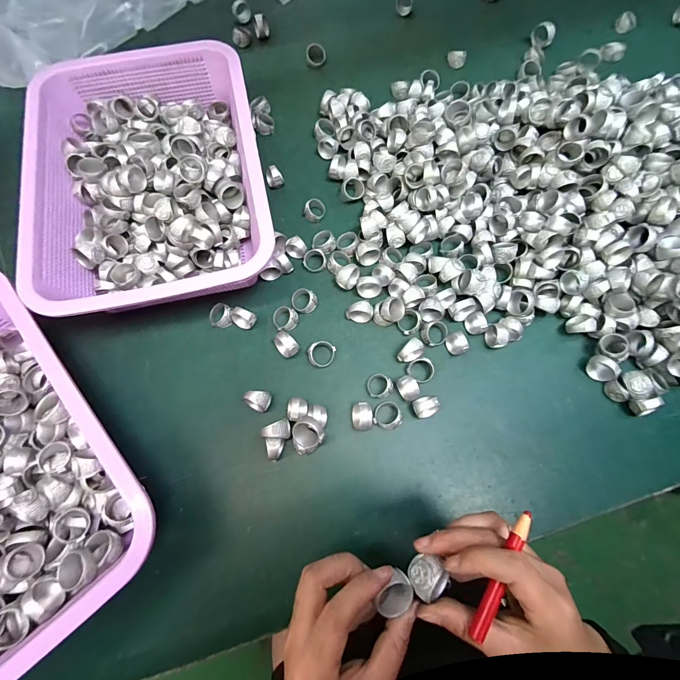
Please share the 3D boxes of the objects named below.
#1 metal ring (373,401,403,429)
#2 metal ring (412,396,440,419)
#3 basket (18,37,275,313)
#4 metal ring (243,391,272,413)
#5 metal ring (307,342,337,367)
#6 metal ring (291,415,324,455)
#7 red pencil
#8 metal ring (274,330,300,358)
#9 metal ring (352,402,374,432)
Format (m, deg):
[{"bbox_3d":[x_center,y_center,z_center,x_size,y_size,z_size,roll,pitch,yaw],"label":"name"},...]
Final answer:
[{"bbox_3d":[0.046,0.074,0.348,0.026,0.017,0.027,0,73,-1],"label":"metal ring"},{"bbox_3d":[0.082,0.065,0.350,0.024,0.020,0.019,-11,73,-4],"label":"metal ring"},{"bbox_3d":[-0.196,-0.172,0.391,0.221,0.075,0.297,-12,73,-4],"label":"basket"},{"bbox_3d":[-0.078,0.057,0.348,0.023,0.023,0.019,25,74,7],"label":"metal ring"},{"bbox_3d":[-0.019,0.014,0.369,0.026,0.013,0.026,0,73,-1],"label":"metal ring"},{"bbox_3d":[-0.031,0.088,0.335,0.031,0.029,0.029,0,73,-1],"label":"metal ring"},{"bbox_3d":[0.092,0.132,0.206,0.007,0.008,0.073,29,82,6],"label":"red pencil"},{"bbox_3d":[-0.054,0.003,0.366,0.020,0.023,0.029,-34,76,-10],"label":"metal ring"},{"bbox_3d":[0.022,0.072,0.344,0.019,0.023,0.025,1,73,0],"label":"metal ring"}]

